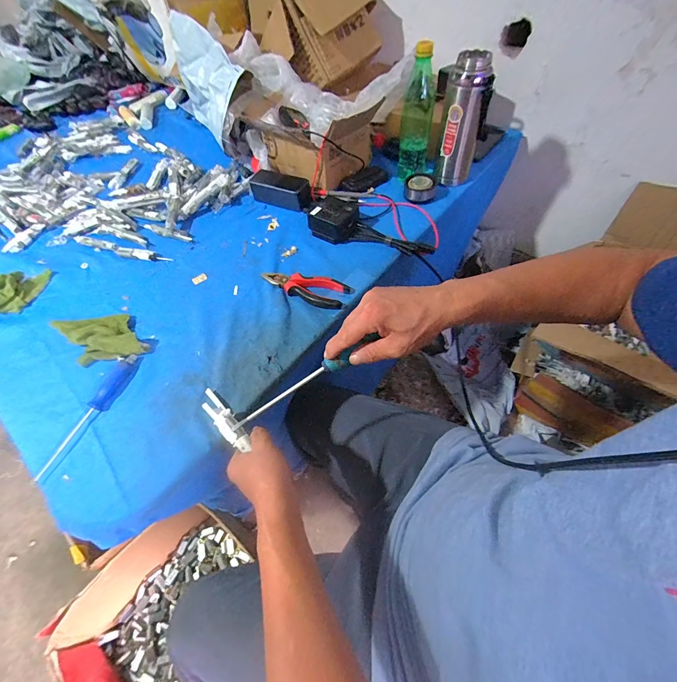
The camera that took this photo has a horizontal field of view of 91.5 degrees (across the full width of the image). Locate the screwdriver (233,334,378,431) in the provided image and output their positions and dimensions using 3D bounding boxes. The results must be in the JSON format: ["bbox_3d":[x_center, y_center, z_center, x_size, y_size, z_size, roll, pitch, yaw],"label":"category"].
[{"bbox_3d":[-0.045,0.051,0.394,0.216,0.020,0.016,-34,57,15],"label":"screwdriver"}]

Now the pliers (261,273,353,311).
[{"bbox_3d":[-0.055,-0.098,0.564,0.153,0.021,0.058,22,59,19],"label":"pliers"}]

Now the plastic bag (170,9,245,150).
[{"bbox_3d":[-0.324,-0.636,0.835,0.089,0.217,0.336,-26,56,-14],"label":"plastic bag"}]

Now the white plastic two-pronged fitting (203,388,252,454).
[{"bbox_3d":[-0.152,0.101,0.433,0.025,0.018,0.101,-38,61,-19],"label":"white plastic two-pronged fitting"}]

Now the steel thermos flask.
[{"bbox_3d":[0.246,-0.432,0.662,0.078,0.210,0.064,13,56,14],"label":"steel thermos flask"}]

